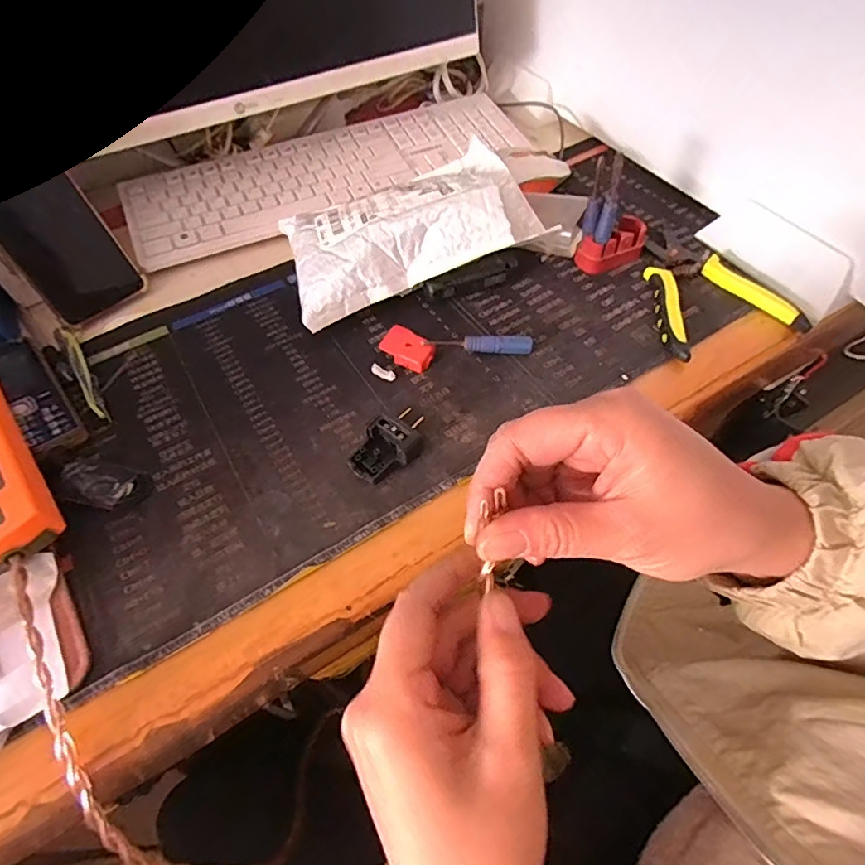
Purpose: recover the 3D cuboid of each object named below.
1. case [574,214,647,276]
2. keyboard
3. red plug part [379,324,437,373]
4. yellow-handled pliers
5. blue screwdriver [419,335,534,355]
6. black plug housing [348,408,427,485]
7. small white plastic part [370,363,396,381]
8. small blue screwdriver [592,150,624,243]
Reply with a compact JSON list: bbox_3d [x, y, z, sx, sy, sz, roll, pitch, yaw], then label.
[{"bbox_3d":[0.165,-0.171,0.469,0.062,0.029,0.035,-29,58,-18],"label":"case"},{"bbox_3d":[-0.100,-0.273,0.550,0.424,0.030,0.156,-22,61,-13],"label":"keyboard"},{"bbox_3d":[-0.020,-0.067,0.418,0.041,0.014,0.028,28,60,21],"label":"red plug part"},{"bbox_3d":[0.231,-0.131,0.454,0.120,0.013,0.147,-14,55,-8],"label":"yellow-handled pliers"},{"bbox_3d":[0.037,-0.069,0.415,0.087,0.017,0.011,-2,54,1],"label":"blue screwdriver"},{"bbox_3d":[-0.031,0.010,0.359,0.055,0.022,0.036,-36,61,-21],"label":"black plug housing"},{"bbox_3d":[-0.039,-0.048,0.408,0.022,0.004,0.009,24,59,18],"label":"small white plastic part"},{"bbox_3d":[0.150,-0.196,0.435,0.014,0.069,0.008,7,33,4],"label":"small blue screwdriver"}]

